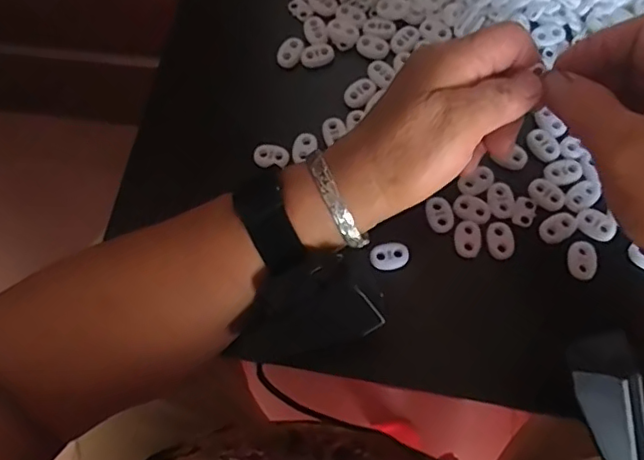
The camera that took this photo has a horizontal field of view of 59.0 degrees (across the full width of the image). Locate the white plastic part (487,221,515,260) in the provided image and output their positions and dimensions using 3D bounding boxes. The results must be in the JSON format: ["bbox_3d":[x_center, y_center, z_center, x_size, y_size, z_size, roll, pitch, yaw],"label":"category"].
[{"bbox_3d":[0.105,0.006,0.334,0.015,0.004,0.023,-4,71,1],"label":"white plastic part"}]

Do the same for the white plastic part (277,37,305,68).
[{"bbox_3d":[-0.020,-0.120,0.384,0.016,0.007,0.021,32,75,12],"label":"white plastic part"}]

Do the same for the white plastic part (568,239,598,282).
[{"bbox_3d":[0.150,0.017,0.327,0.016,0.004,0.022,4,71,4],"label":"white plastic part"}]

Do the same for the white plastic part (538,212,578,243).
[{"bbox_3d":[0.139,-0.002,0.333,0.023,0.004,0.015,-31,73,-8],"label":"white plastic part"}]

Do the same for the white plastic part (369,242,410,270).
[{"bbox_3d":[0.040,0.015,0.335,0.023,0.005,0.015,-10,71,-1],"label":"white plastic part"}]

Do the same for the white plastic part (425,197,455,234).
[{"bbox_3d":[0.071,-0.009,0.341,0.016,0.005,0.021,-8,71,0],"label":"white plastic part"}]

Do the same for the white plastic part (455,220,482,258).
[{"bbox_3d":[0.086,0.005,0.336,0.015,0.004,0.021,11,72,6],"label":"white plastic part"}]

